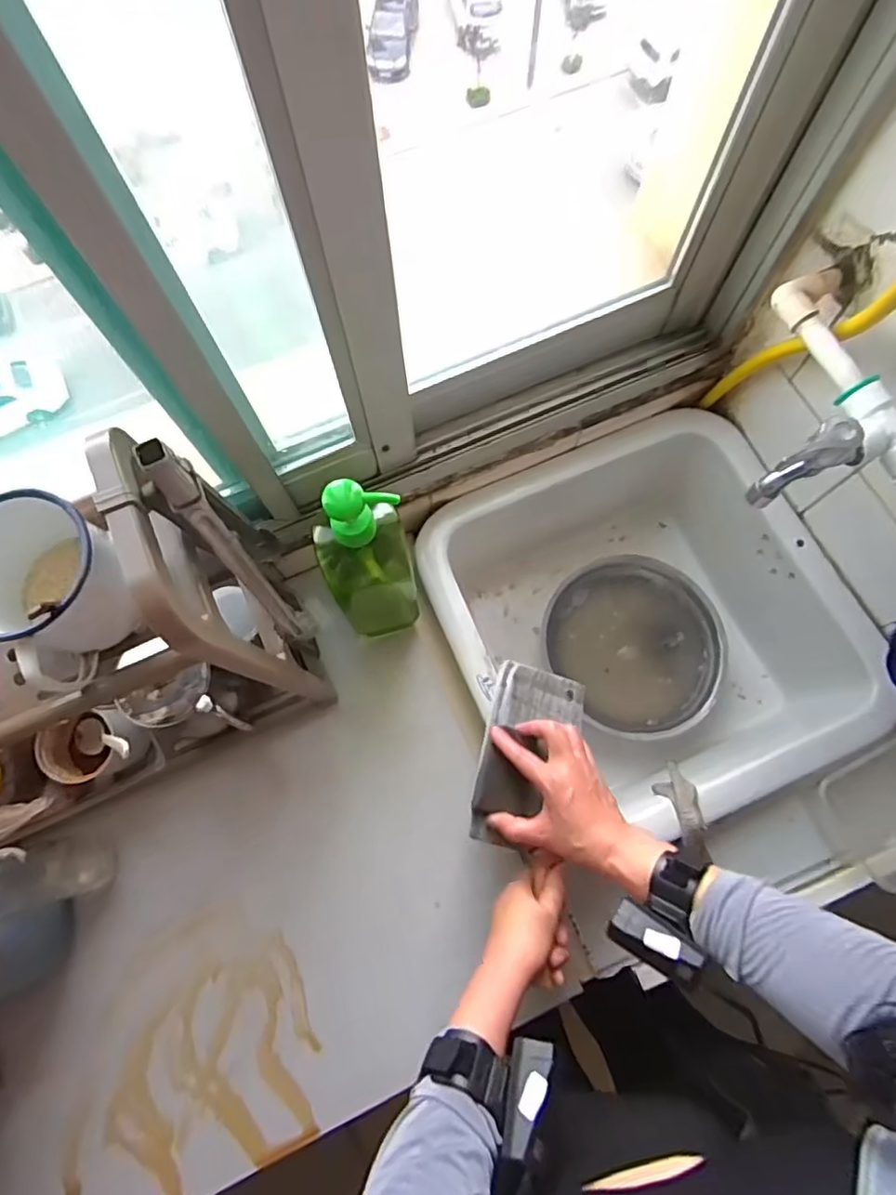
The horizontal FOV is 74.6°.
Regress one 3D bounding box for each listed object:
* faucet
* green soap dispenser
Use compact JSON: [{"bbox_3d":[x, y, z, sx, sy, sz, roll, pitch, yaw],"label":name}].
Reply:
[{"bbox_3d":[0.304,-0.113,0.487,0.069,0.094,0.029,-16,72,-33],"label":"faucet"},{"bbox_3d":[-0.076,-0.027,0.570,0.080,0.265,0.060,-13,74,-4],"label":"green soap dispenser"}]

